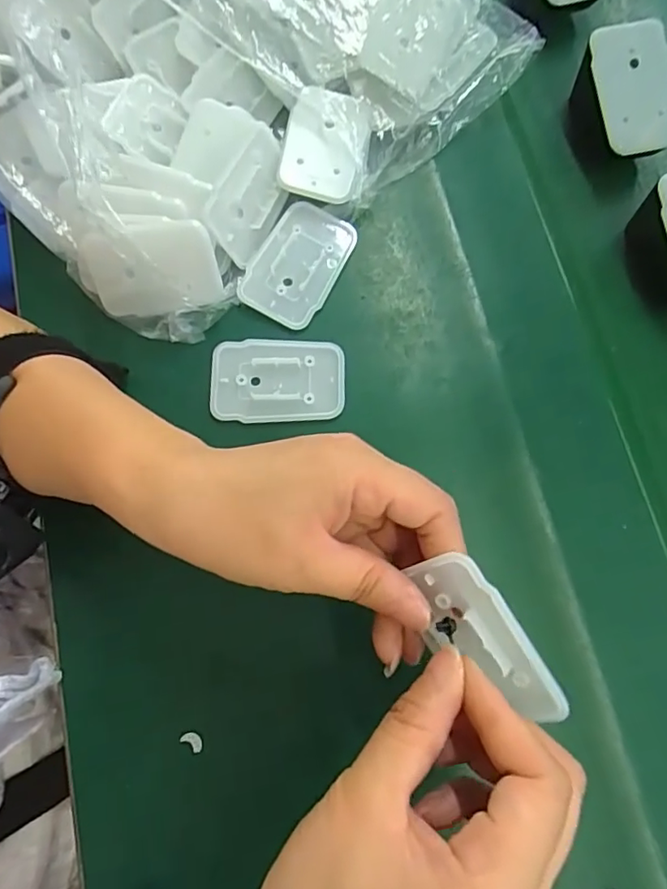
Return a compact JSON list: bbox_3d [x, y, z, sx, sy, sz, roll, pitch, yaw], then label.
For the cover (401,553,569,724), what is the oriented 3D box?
[{"bbox_3d":[0.054,0.071,0.199,0.034,0.008,0.066,-33,85,34],"label":"cover"}]

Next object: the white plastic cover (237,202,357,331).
[{"bbox_3d":[-0.019,-0.099,0.302,0.044,0.005,0.068,30,80,6],"label":"white plastic cover"}]

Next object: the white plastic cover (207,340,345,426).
[{"bbox_3d":[-0.030,-0.034,0.289,0.069,0.004,0.045,-1,78,0],"label":"white plastic cover"}]

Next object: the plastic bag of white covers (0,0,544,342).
[{"bbox_3d":[-0.093,-0.239,0.295,0.262,0.074,0.295,-40,81,-8],"label":"plastic bag of white covers"}]

